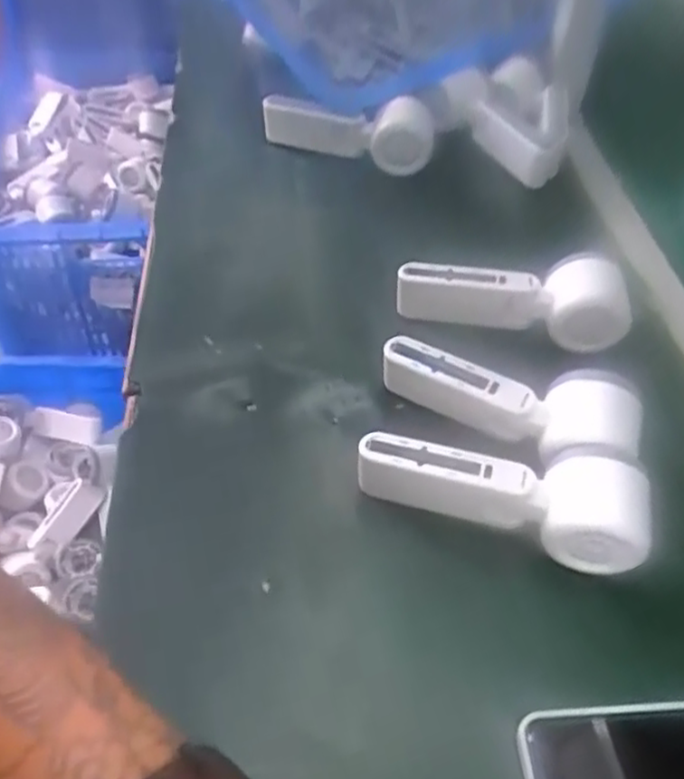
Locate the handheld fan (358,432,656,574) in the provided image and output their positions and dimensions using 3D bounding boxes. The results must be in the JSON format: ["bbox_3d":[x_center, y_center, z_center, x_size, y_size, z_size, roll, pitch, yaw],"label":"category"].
[{"bbox_3d":[0.091,0.061,0.407,0.165,0.063,0.052,9,49,3],"label":"handheld fan"}]

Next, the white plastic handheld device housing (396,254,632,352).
[{"bbox_3d":[0.124,-0.066,0.512,0.168,0.054,0.039,7,49,1],"label":"white plastic handheld device housing"}]

